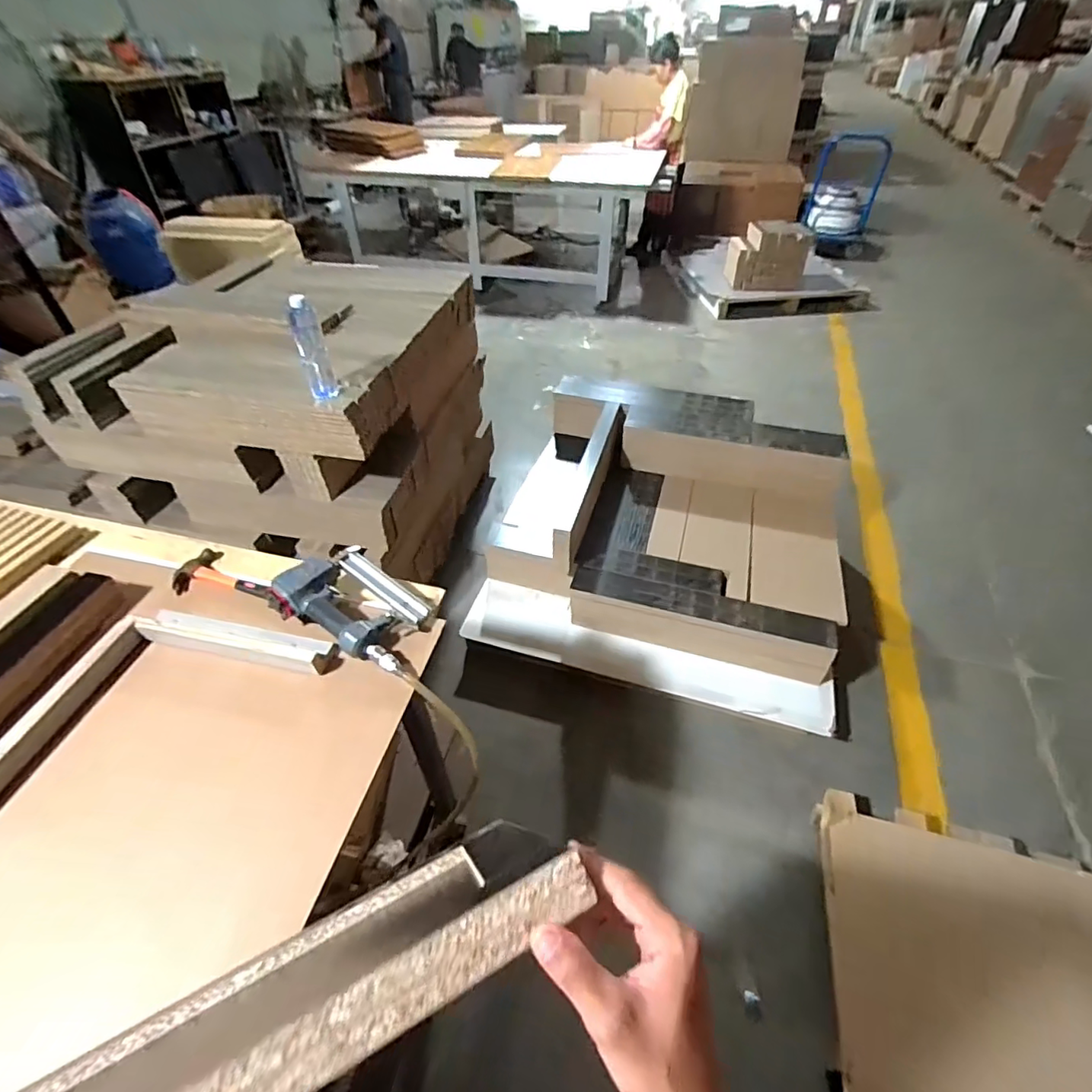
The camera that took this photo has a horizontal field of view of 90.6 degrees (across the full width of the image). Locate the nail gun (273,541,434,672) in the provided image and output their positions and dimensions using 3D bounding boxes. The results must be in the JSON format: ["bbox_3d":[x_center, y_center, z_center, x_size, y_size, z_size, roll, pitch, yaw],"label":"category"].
[{"bbox_3d":[-0.311,0.097,0.904,0.244,0.080,0.166,25,50,25],"label":"nail gun"}]

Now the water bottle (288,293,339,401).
[{"bbox_3d":[-0.554,-0.463,1.280,0.066,0.234,0.054,-17,46,-15],"label":"water bottle"}]

